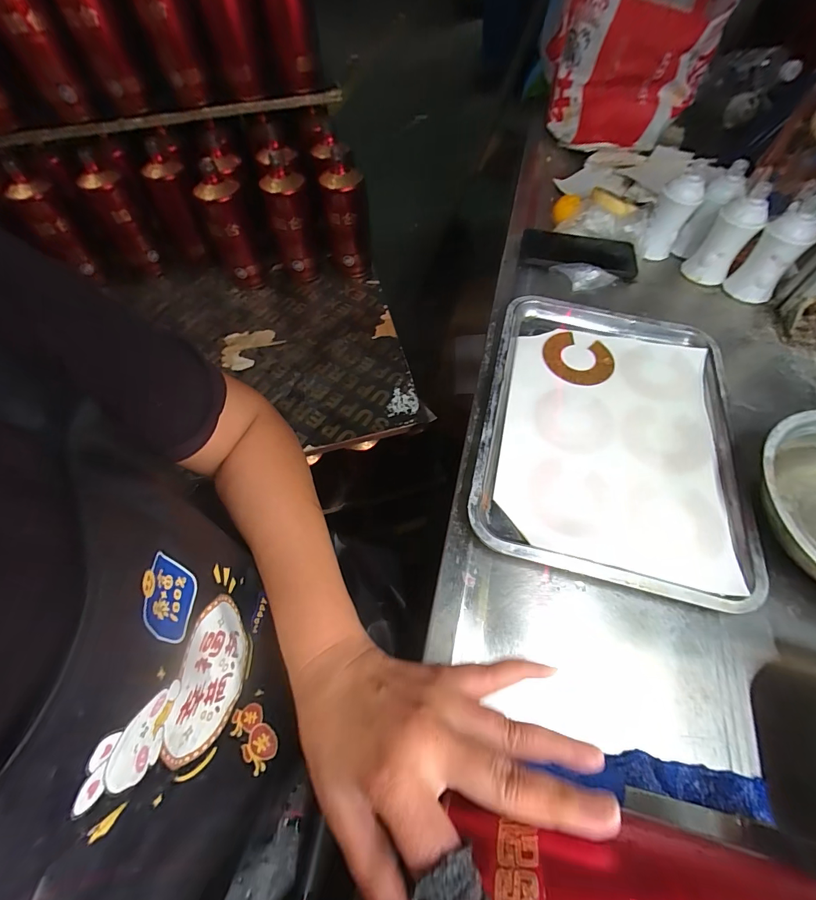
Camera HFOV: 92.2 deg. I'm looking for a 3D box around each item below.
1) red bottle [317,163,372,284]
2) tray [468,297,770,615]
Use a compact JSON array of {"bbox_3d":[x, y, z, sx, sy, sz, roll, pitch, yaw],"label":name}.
[{"bbox_3d":[-0.112,-0.413,0.730,0.081,0.177,0.072,-7,58,-1],"label":"red bottle"},{"bbox_3d":[0.216,-0.032,0.416,0.258,0.019,0.342,12,59,7],"label":"tray"}]

